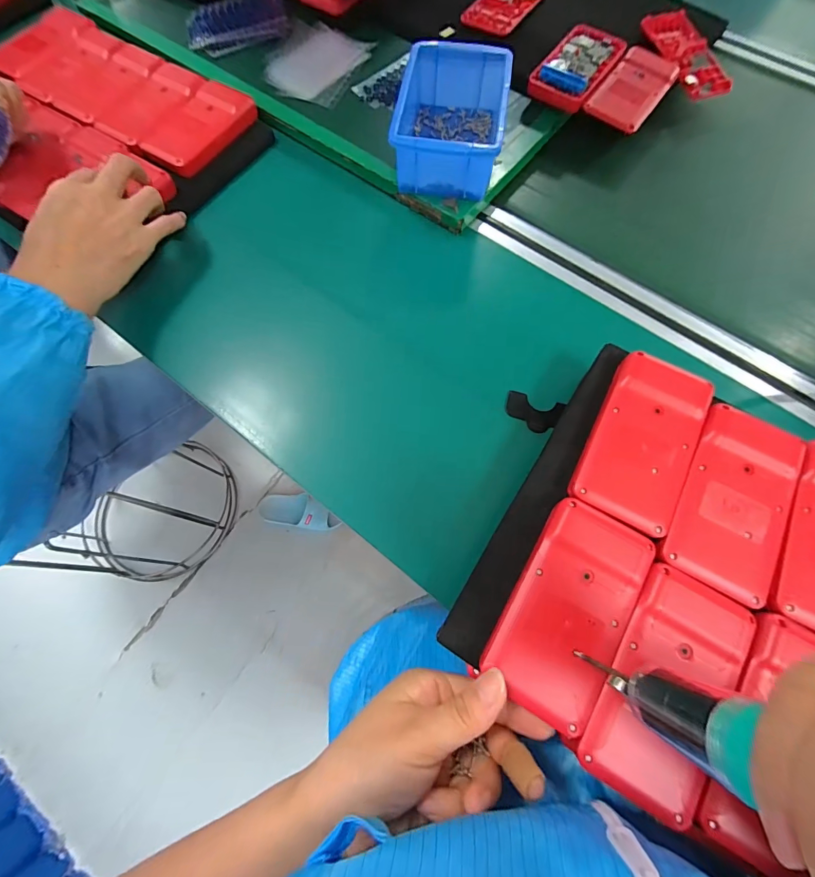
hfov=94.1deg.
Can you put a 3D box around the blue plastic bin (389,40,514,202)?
[{"bbox_3d":[0.043,-0.306,0.367,0.095,0.057,0.148,10,72,2],"label":"blue plastic bin"}]

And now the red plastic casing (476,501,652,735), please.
[{"bbox_3d":[0.095,0.098,0.223,0.061,0.016,0.115,28,70,11],"label":"red plastic casing"}]

